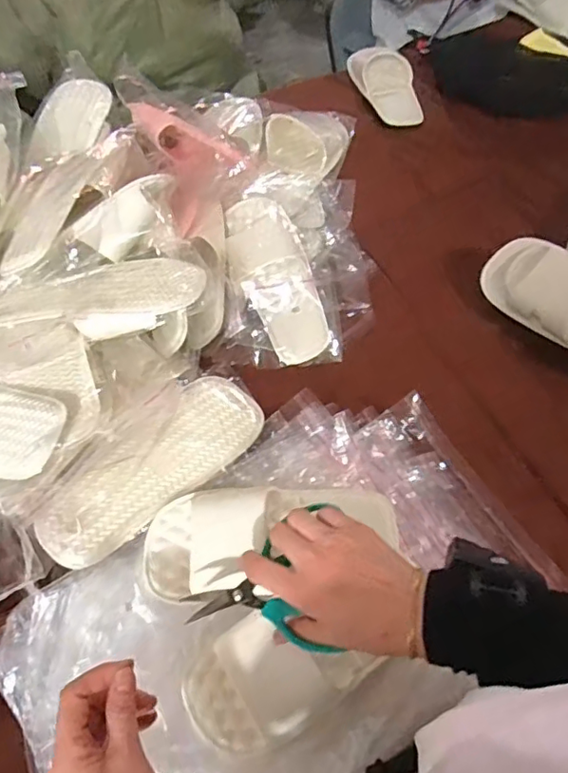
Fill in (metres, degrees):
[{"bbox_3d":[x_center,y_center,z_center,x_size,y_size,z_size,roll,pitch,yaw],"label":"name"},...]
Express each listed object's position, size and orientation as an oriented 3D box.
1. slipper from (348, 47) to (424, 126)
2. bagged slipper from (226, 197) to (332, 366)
[{"bbox_3d":[0.185,-0.539,0.988,0.094,0.047,0.211,-13,60,-6],"label":"slipper"},{"bbox_3d":[-0.013,-0.140,0.713,0.094,0.045,0.230,-21,81,-10],"label":"bagged slipper"}]

